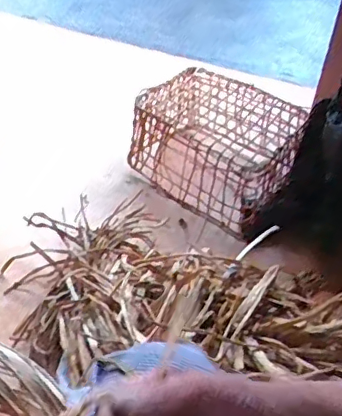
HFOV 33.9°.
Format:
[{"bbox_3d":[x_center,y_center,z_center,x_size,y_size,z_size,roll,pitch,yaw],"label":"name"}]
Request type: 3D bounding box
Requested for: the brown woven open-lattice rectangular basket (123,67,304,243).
[{"bbox_3d":[0.120,-0.161,1.435,0.381,0.199,0.291,32,50,24],"label":"brown woven open-lattice rectangular basket"}]

